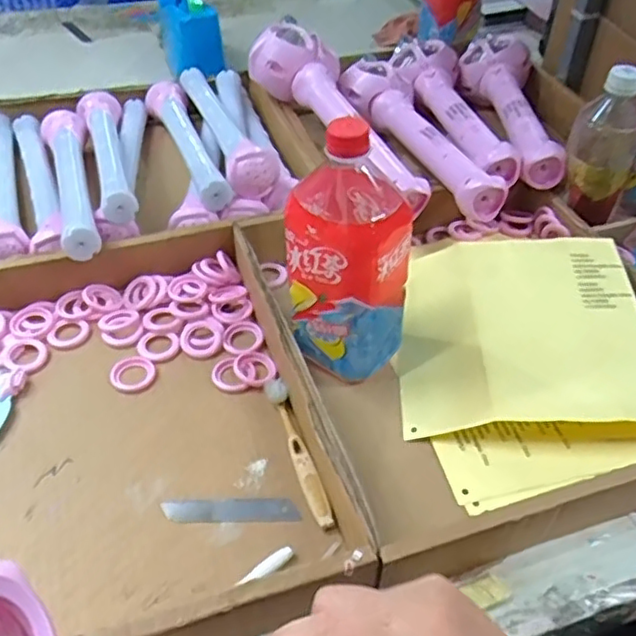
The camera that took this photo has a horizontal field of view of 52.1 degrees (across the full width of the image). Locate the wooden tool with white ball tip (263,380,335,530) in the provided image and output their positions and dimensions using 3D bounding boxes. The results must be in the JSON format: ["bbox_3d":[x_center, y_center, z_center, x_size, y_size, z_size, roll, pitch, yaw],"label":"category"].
[{"bbox_3d":[-0.016,0.101,0.507,0.017,0.010,0.140,-13,47,-14],"label":"wooden tool with white ball tip"}]

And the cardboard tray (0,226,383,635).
[{"bbox_3d":[-0.178,0.080,0.496,0.338,0.056,0.377,-13,47,-14],"label":"cardboard tray"}]

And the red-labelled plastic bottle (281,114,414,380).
[{"bbox_3d":[0.025,-0.047,0.513,0.080,0.215,0.083,-28,53,-26],"label":"red-labelled plastic bottle"}]

